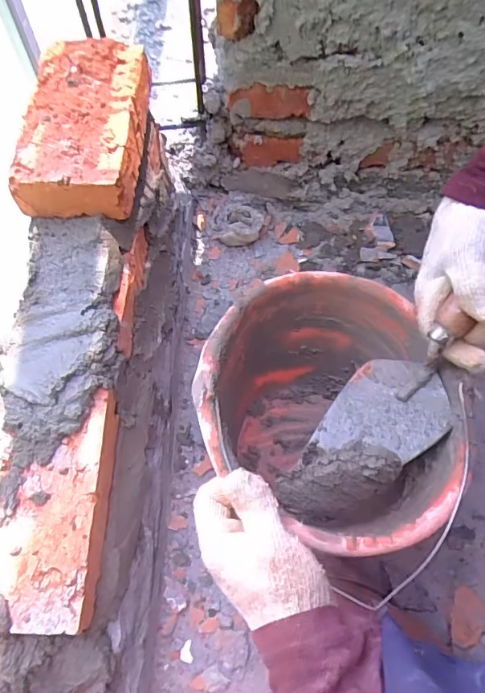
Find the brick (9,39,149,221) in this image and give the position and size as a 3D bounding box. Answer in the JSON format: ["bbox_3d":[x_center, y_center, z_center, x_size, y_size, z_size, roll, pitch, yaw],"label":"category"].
[{"bbox_3d":[-0.152,-0.216,0.461,0.106,0.044,0.189,2,66,0],"label":"brick"}]

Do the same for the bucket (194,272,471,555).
[{"bbox_3d":[0.073,0.068,0.465,0.215,0.178,0.241,-9,66,-4],"label":"bucket"}]

